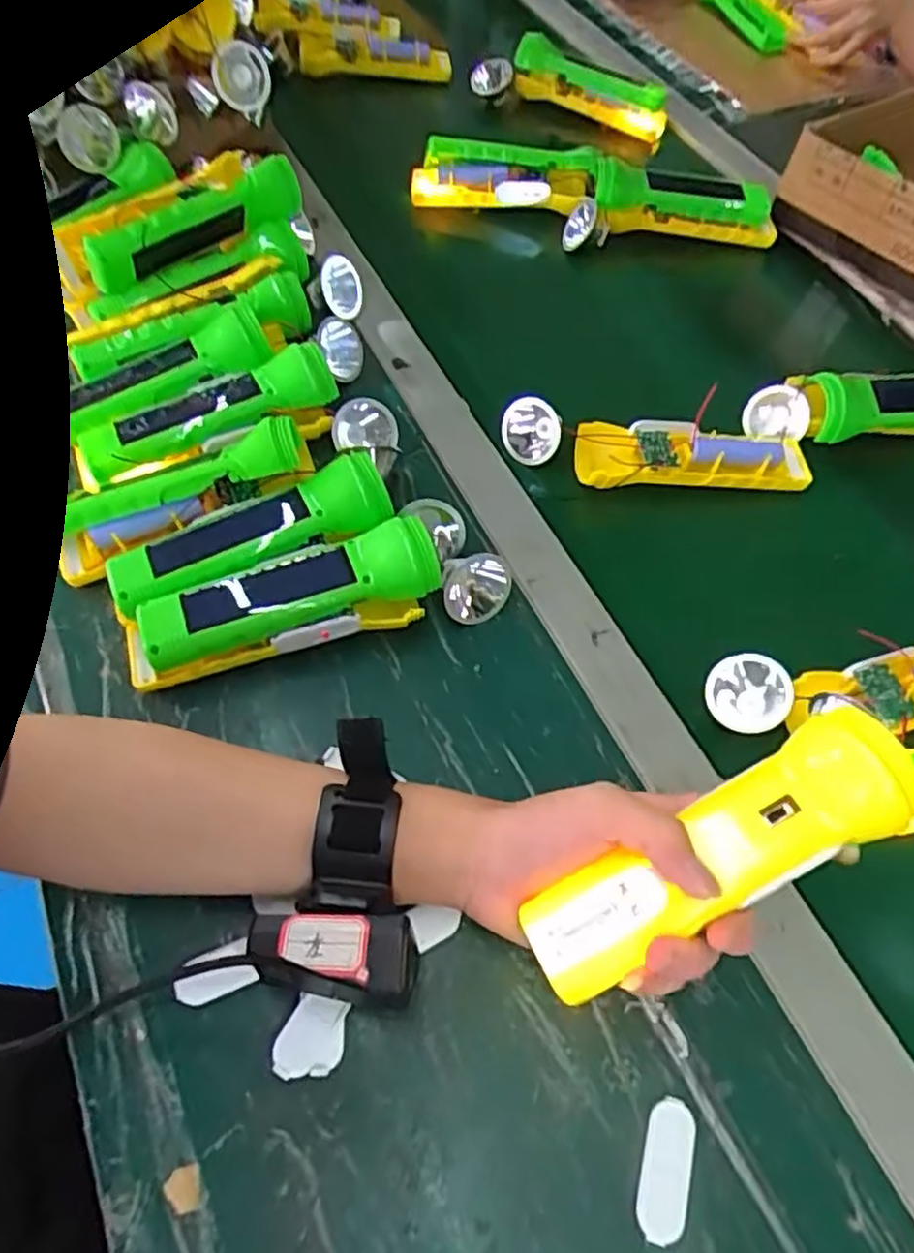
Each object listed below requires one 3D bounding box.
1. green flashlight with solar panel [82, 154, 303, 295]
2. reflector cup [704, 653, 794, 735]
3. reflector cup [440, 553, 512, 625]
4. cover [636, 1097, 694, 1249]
[{"bbox_3d":[-0.183,-0.283,0.513,0.160,0.041,0.037,-35,67,-22],"label":"green flashlight with solar panel"},{"bbox_3d":[0.167,0.037,0.416,0.045,0.024,0.043,3,100,16],"label":"reflector cup"},{"bbox_3d":[0.012,-0.023,0.428,0.042,0.015,0.039,-13,76,16],"label":"reflector cup"},{"bbox_3d":[0.088,0.228,0.304,0.020,0.004,0.050,16,59,5],"label":"cover"}]

